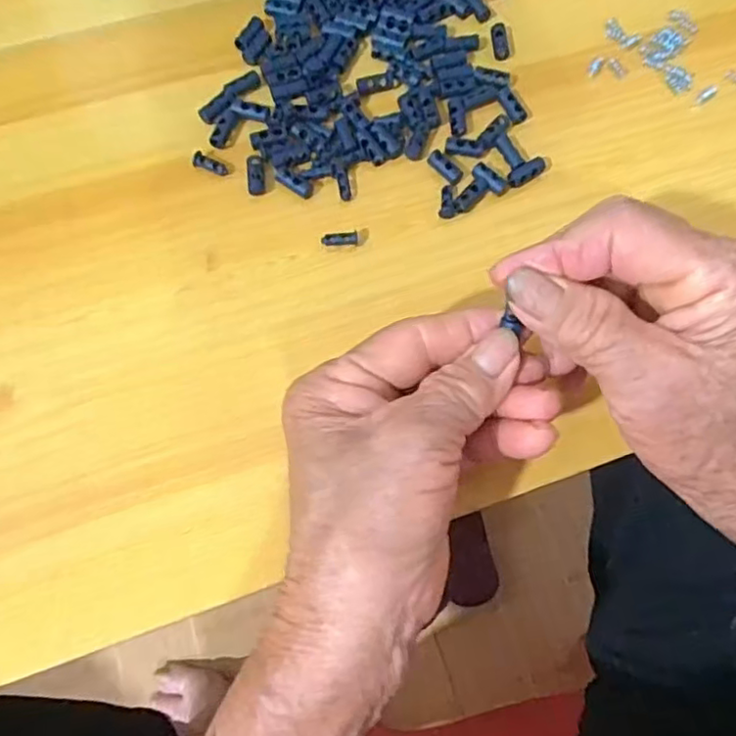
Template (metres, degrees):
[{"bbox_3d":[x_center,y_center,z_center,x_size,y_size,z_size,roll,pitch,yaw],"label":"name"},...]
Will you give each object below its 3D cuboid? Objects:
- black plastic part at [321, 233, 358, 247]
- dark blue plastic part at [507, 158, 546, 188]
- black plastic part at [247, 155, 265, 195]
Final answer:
[{"bbox_3d":[-0.013,-0.059,0.289,0.016,0.004,0.005,-4,73,-3],"label":"black plastic part"},{"bbox_3d":[0.076,-0.093,0.299,0.020,0.007,0.007,-25,75,-9],"label":"dark blue plastic part"},{"bbox_3d":[-0.053,-0.091,0.295,0.008,0.004,0.019,-5,73,-3],"label":"black plastic part"}]

